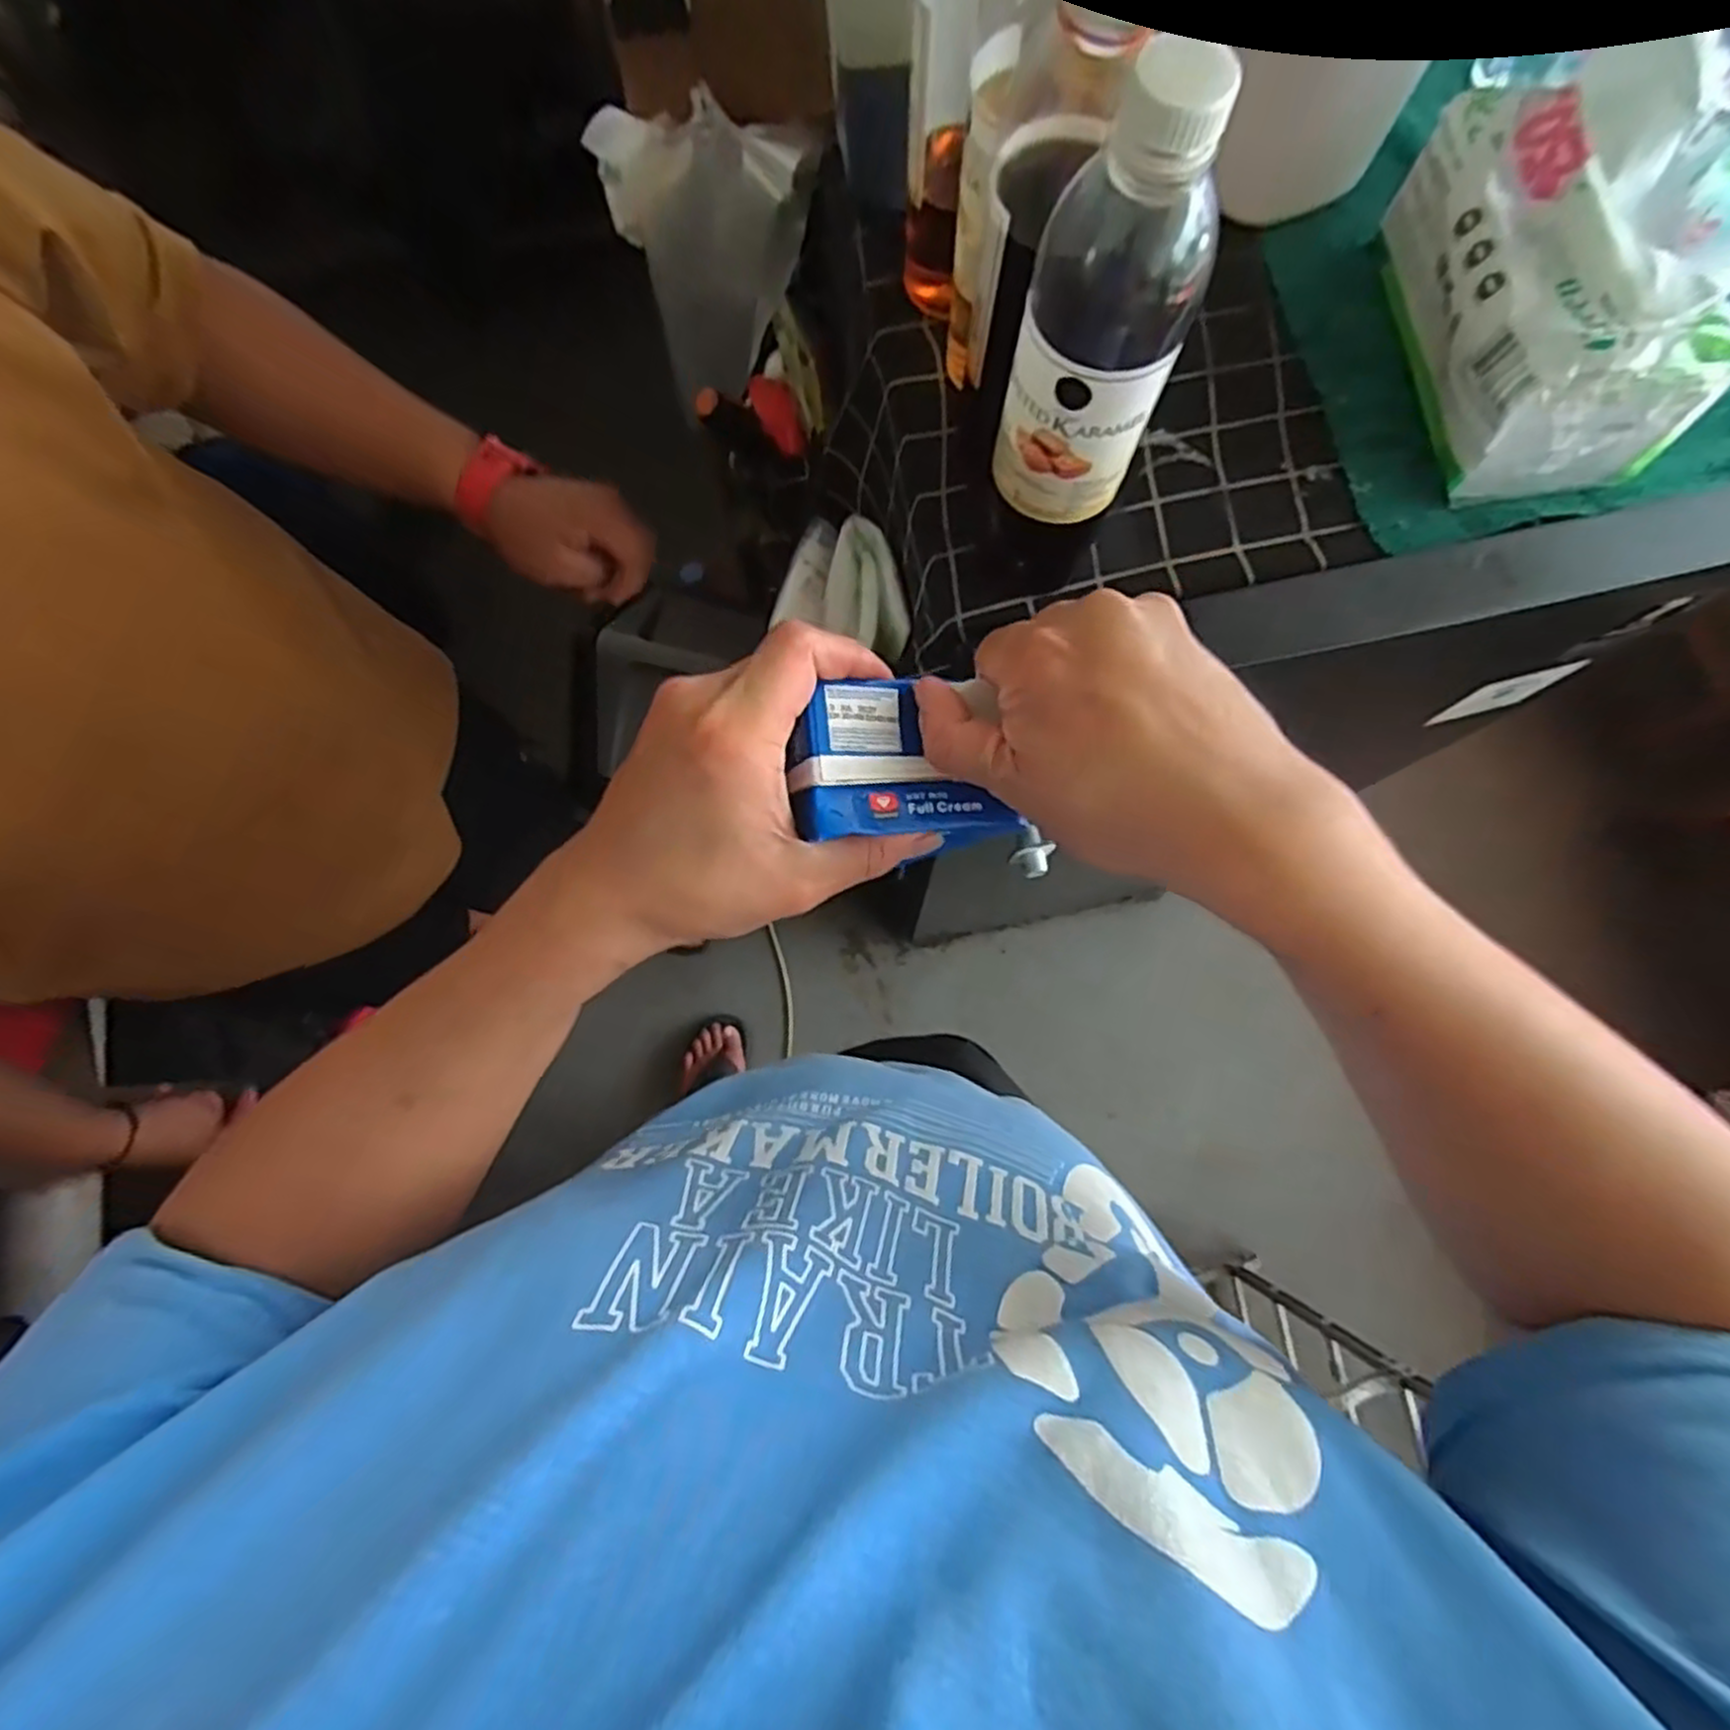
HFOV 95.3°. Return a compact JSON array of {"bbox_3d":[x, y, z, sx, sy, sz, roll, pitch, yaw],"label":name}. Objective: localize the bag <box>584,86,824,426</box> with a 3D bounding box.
[{"bbox_3d":[-0.124,-0.524,0.686,0.164,0.207,0.115,-16,78,-3],"label":"bag"}]

